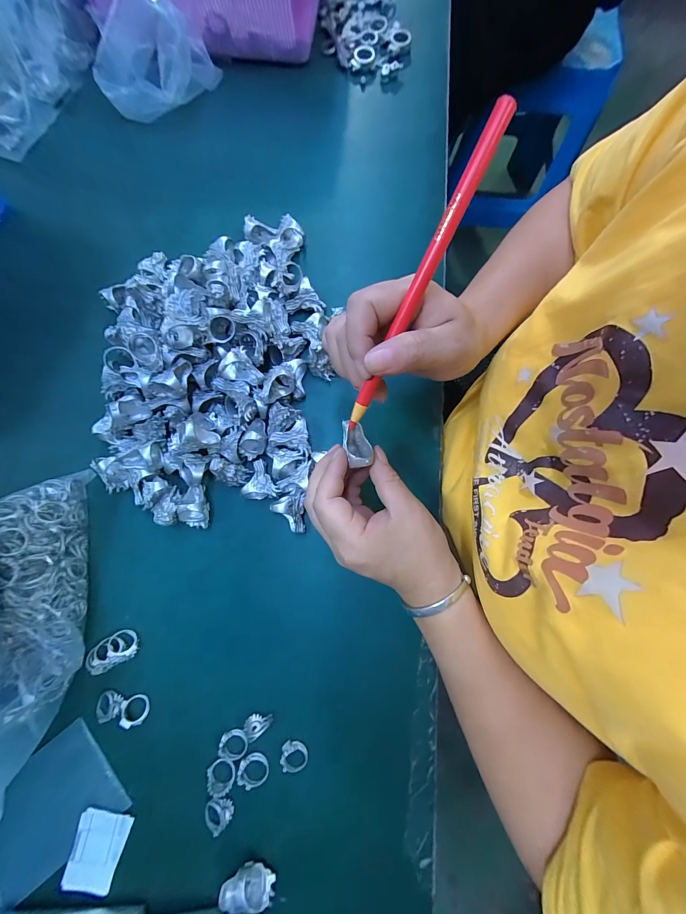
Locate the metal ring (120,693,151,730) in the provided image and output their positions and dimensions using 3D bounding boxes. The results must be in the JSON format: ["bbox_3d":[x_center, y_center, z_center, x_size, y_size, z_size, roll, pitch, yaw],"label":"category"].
[{"bbox_3d":[-0.171,0.208,0.266,0.020,0.010,0.021,0,80,0],"label":"metal ring"}]

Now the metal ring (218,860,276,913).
[{"bbox_3d":[-0.072,0.316,0.241,0.041,0.022,0.021,-8,80,-2],"label":"metal ring"}]

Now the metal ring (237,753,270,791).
[{"bbox_3d":[-0.071,0.251,0.258,0.023,0.006,0.022,0,80,0],"label":"metal ring"}]

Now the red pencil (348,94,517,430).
[{"bbox_3d":[0.039,-0.088,0.179,0.009,0.007,0.167,30,116,6],"label":"red pencil"}]

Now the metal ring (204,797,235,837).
[{"bbox_3d":[-0.097,0.279,0.253,0.021,0.005,0.022,0,80,0],"label":"metal ring"}]

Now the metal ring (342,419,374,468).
[{"bbox_3d":[0.011,-0.010,0.241,0.020,0.020,0.036,-6,78,-1],"label":"metal ring"}]

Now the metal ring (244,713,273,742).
[{"bbox_3d":[-0.070,0.217,0.265,0.021,0.012,0.015,-41,82,-7],"label":"metal ring"}]

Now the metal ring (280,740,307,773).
[{"bbox_3d":[-0.039,0.242,0.262,0.021,0.008,0.020,0,80,0],"label":"metal ring"}]

